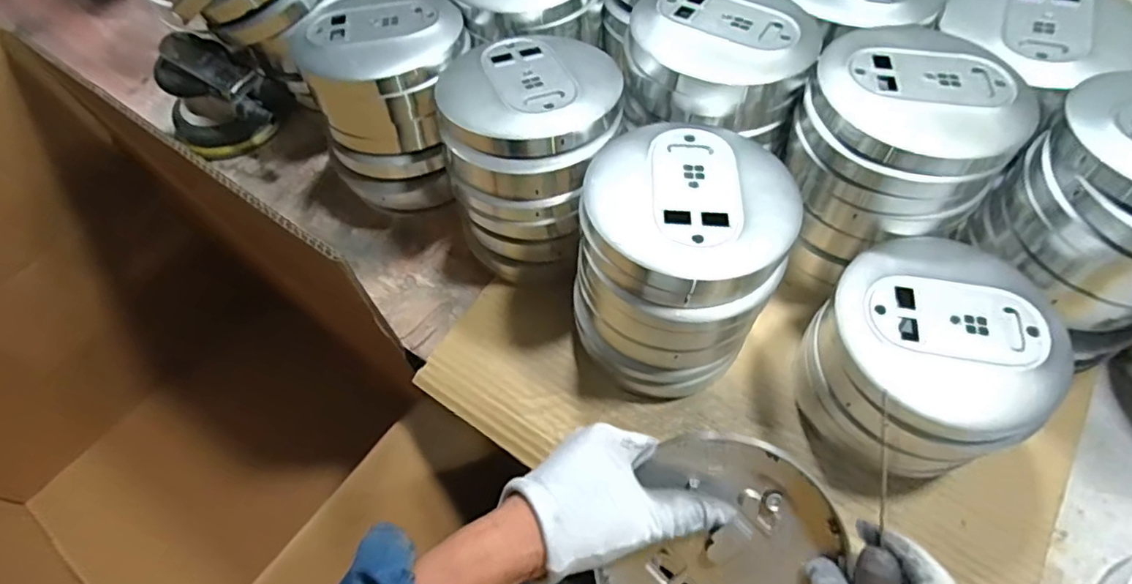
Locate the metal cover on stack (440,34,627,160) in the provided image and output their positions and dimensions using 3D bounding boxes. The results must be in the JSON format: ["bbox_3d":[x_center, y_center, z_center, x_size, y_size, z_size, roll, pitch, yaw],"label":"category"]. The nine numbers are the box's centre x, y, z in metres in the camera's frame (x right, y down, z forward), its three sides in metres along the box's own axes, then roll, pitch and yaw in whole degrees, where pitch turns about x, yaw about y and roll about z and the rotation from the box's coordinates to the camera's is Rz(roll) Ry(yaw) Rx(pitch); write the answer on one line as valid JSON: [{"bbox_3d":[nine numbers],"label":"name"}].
[{"bbox_3d":[-0.028,-0.152,0.436,0.130,0.035,0.111,-4,61,1],"label":"metal cover on stack"}]

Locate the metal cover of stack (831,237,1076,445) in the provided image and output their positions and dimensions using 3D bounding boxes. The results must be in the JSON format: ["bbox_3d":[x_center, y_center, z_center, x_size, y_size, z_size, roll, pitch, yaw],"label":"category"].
[{"bbox_3d":[0.240,0.026,0.371,0.129,0.019,0.134,-27,65,-10],"label":"metal cover of stack"}]

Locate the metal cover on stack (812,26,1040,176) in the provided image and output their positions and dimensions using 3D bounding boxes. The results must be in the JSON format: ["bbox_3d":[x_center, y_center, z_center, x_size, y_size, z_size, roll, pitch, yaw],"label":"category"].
[{"bbox_3d":[0.239,-0.137,0.397,0.130,0.031,0.112,14,65,10],"label":"metal cover on stack"}]

